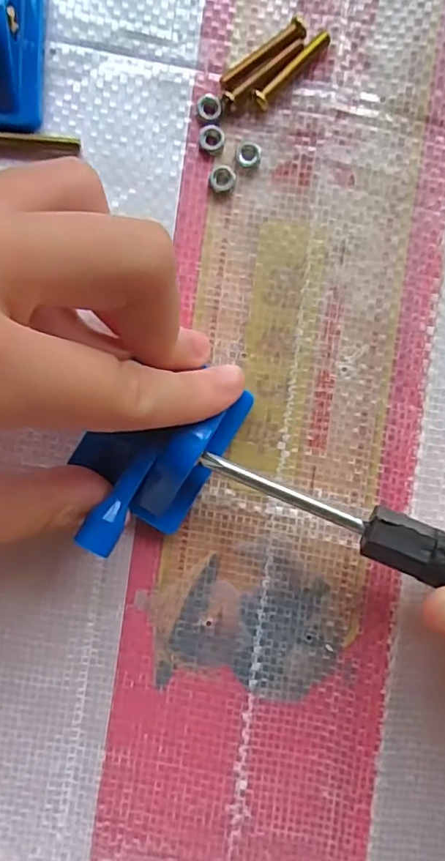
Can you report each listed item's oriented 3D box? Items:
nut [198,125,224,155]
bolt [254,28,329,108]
[{"bbox_3d":[-0.003,-0.080,0.161,0.007,0.004,0.007,1,92,-5],"label":"nut"},{"bbox_3d":[0.018,-0.098,0.160,0.005,0.004,0.027,44,88,-5],"label":"bolt"}]

